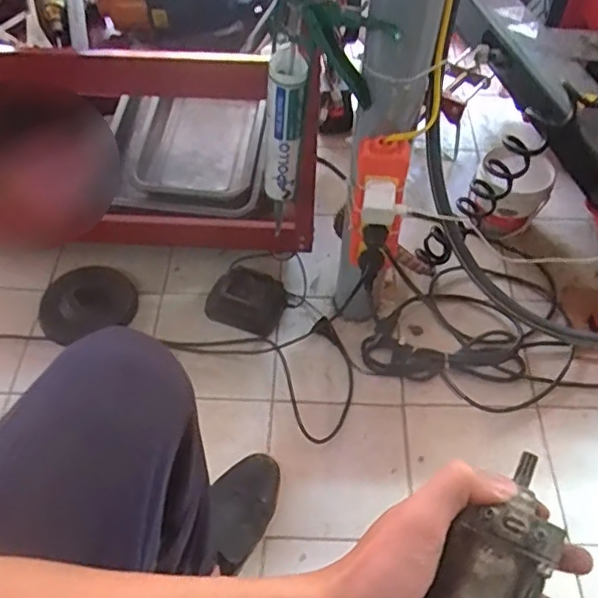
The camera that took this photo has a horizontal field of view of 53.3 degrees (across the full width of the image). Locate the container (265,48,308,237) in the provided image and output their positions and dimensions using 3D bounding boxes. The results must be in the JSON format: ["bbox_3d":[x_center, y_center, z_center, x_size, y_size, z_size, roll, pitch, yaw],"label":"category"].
[{"bbox_3d":[-0.018,-0.202,0.823,0.058,0.287,0.057,1,53,0],"label":"container"}]

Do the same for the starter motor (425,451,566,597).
[{"bbox_3d":[0.097,0.135,0.298,0.045,0.042,0.113,26,80,18],"label":"starter motor"}]

